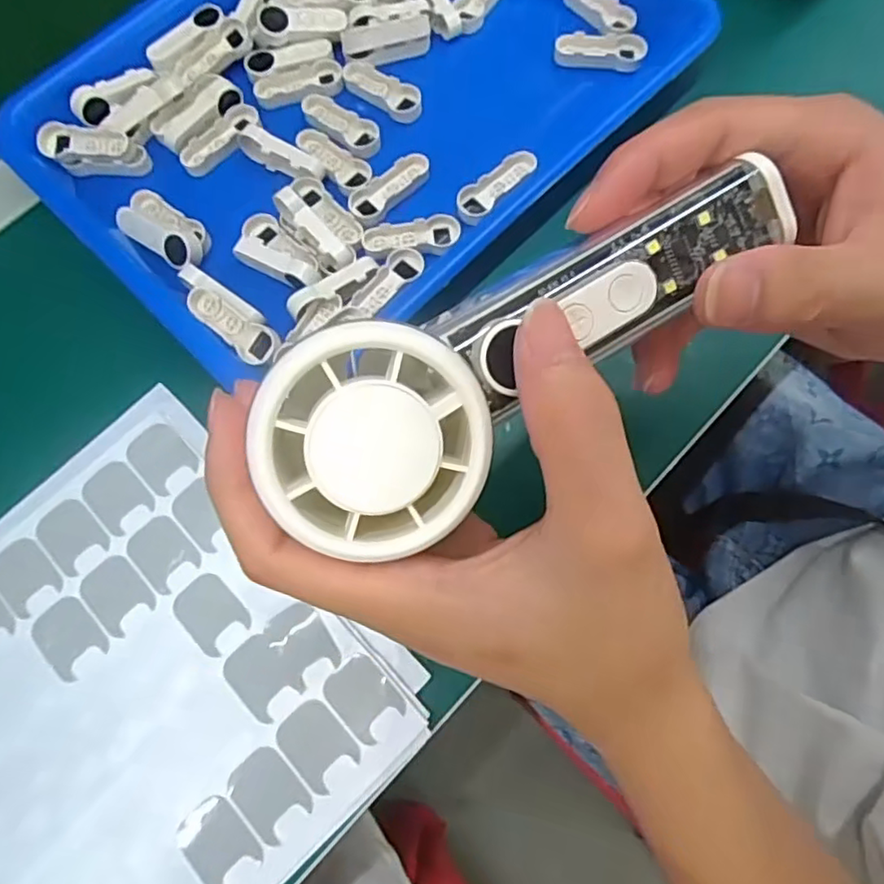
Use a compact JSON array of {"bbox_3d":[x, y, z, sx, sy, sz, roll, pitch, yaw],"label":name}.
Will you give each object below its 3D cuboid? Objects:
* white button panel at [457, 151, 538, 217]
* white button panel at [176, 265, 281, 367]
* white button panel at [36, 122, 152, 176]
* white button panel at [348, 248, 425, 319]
[{"bbox_3d":[0.030,-0.138,0.336,0.047,0.011,0.015,-36,74,-8],"label":"white button panel"},{"bbox_3d":[-0.105,-0.063,0.307,0.066,0.013,0.022,37,79,13],"label":"white button panel"},{"bbox_3d":[-0.192,-0.160,0.345,0.055,0.015,0.020,7,74,5],"label":"white button panel"},{"bbox_3d":[-0.029,-0.081,0.321,0.016,0.006,0.046,43,80,14],"label":"white button panel"}]

